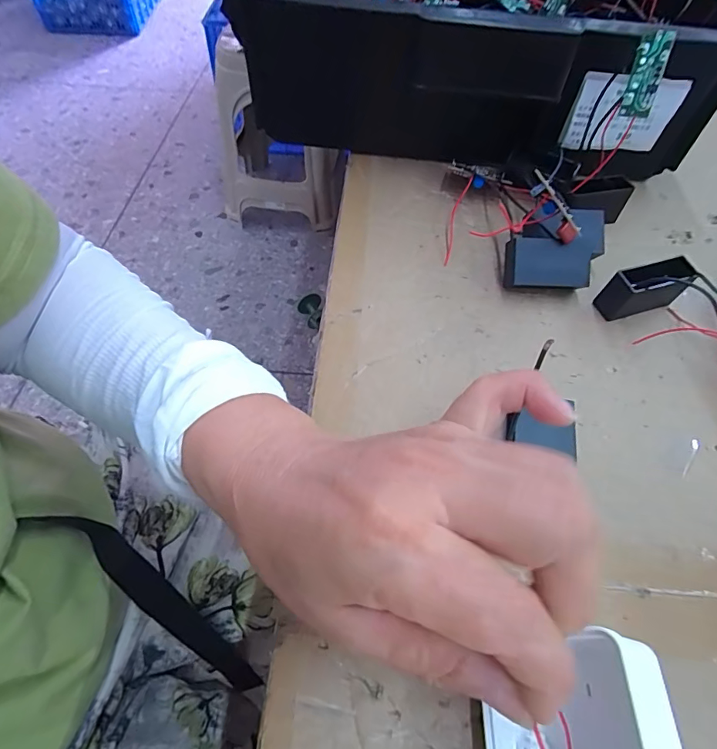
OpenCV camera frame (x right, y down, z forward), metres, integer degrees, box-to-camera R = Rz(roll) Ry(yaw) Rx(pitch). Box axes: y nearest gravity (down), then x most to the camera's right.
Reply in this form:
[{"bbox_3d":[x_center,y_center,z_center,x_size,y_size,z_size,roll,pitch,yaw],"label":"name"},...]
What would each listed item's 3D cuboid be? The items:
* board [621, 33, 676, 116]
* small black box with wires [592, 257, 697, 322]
[{"bbox_3d":[0.162,-0.169,0.259,0.017,0.041,0.010,12,19,6],"label":"board"},{"bbox_3d":[0.172,-0.051,0.276,0.047,0.034,0.018,-12,57,-10],"label":"small black box with wires"}]

